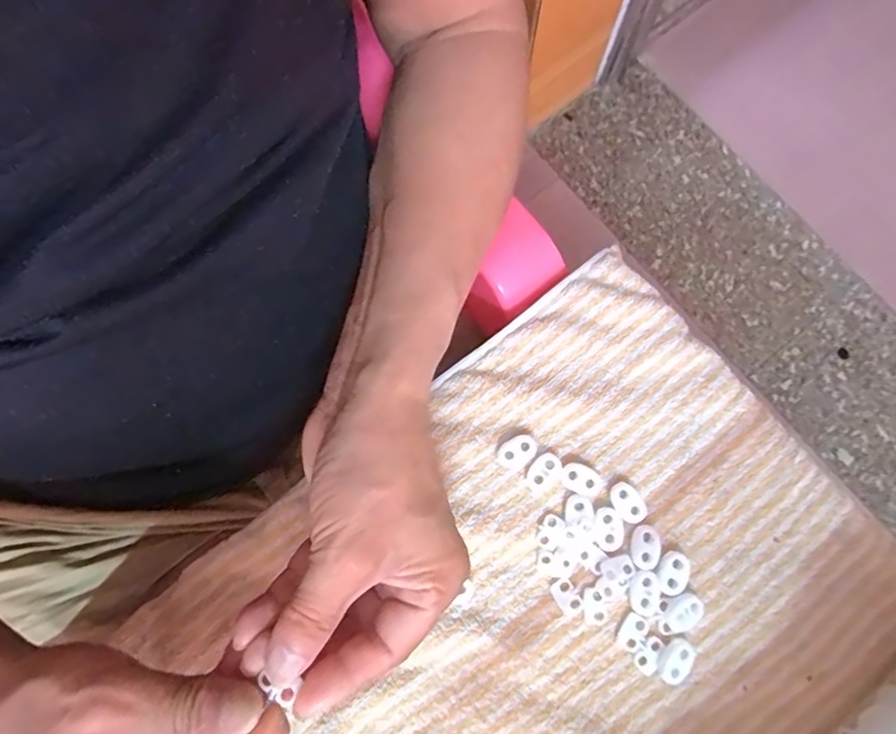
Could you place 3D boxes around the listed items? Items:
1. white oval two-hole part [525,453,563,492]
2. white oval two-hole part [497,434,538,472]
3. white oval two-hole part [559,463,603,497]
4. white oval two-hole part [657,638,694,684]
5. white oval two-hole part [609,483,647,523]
[{"bbox_3d":[0.053,0.058,0.303,0.014,0.004,0.022,44,83,8],"label":"white oval two-hole part"},{"bbox_3d":[0.038,0.048,0.305,0.023,0.004,0.016,-32,81,-5],"label":"white oval two-hole part"},{"bbox_3d":[0.073,0.062,0.300,0.024,0.004,0.015,22,80,5],"label":"white oval two-hole part"},{"bbox_3d":[0.118,0.153,0.282,0.016,0.004,0.022,43,83,8],"label":"white oval two-hole part"},{"bbox_3d":[0.098,0.074,0.298,0.015,0.004,0.022,-36,81,-6],"label":"white oval two-hole part"}]

